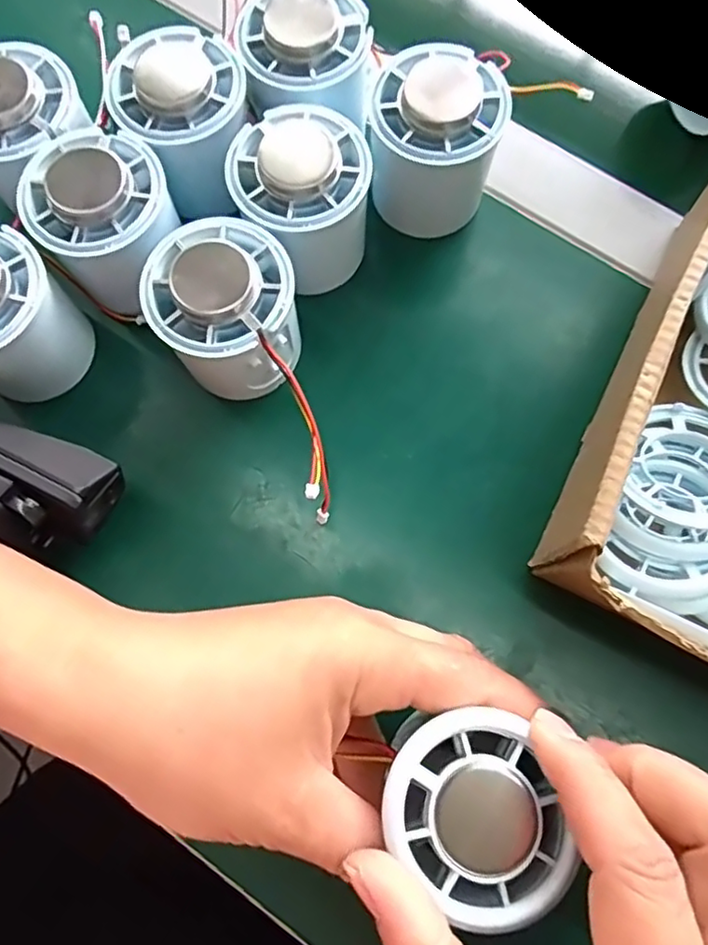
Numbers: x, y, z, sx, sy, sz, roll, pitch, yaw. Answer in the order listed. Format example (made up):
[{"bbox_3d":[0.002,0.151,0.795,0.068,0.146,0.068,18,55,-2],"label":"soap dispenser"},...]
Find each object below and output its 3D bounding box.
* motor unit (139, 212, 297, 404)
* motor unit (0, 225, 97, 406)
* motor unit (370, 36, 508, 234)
[{"bbox_3d":[-0.050,-0.063,0.244,0.052,0.059,0.053,0,76,0],"label":"motor unit"},{"bbox_3d":[-0.140,-0.060,0.246,0.052,0.061,0.048,0,76,0],"label":"motor unit"},{"bbox_3d":[0.033,-0.133,0.264,0.051,0.061,0.058,12,76,3],"label":"motor unit"}]

